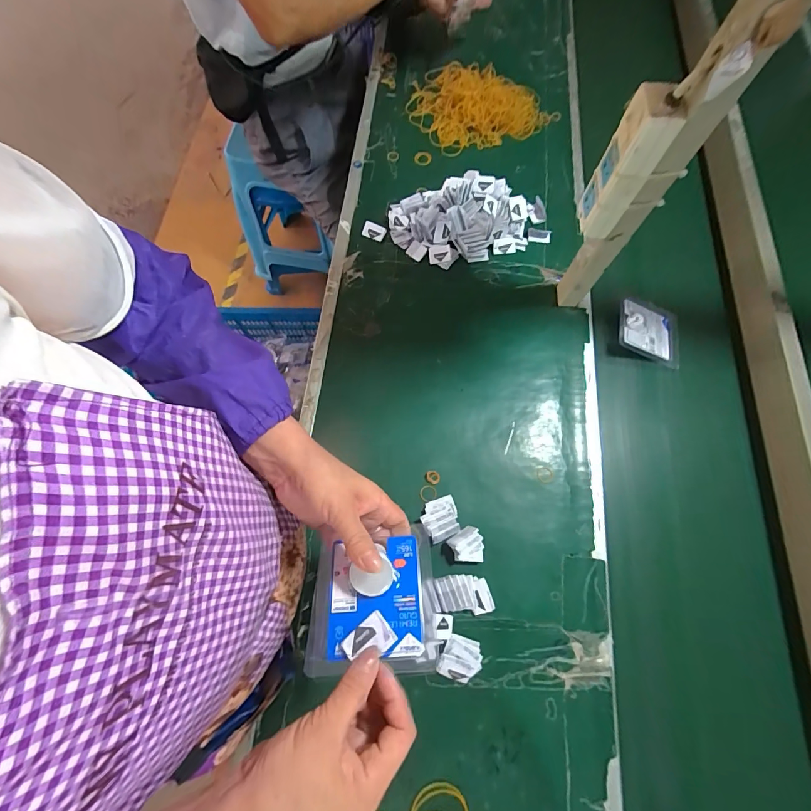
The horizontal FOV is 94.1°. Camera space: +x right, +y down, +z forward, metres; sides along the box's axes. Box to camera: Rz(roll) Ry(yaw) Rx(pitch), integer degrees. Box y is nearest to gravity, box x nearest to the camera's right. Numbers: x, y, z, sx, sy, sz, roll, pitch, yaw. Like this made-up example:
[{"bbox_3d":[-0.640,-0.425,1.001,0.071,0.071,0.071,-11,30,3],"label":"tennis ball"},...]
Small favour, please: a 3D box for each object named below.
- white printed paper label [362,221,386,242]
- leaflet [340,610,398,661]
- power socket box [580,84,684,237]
[{"bbox_3d":[-0.054,-0.297,0.643,0.037,0.004,0.027,22,91,-2],"label":"white printed paper label"},{"bbox_3d":[-0.028,0.179,0.287,0.036,0.006,0.026,-37,76,-12],"label":"leaflet"},{"bbox_3d":[0.222,-0.240,0.387,0.034,0.135,0.048,2,70,-2],"label":"power socket box"}]

